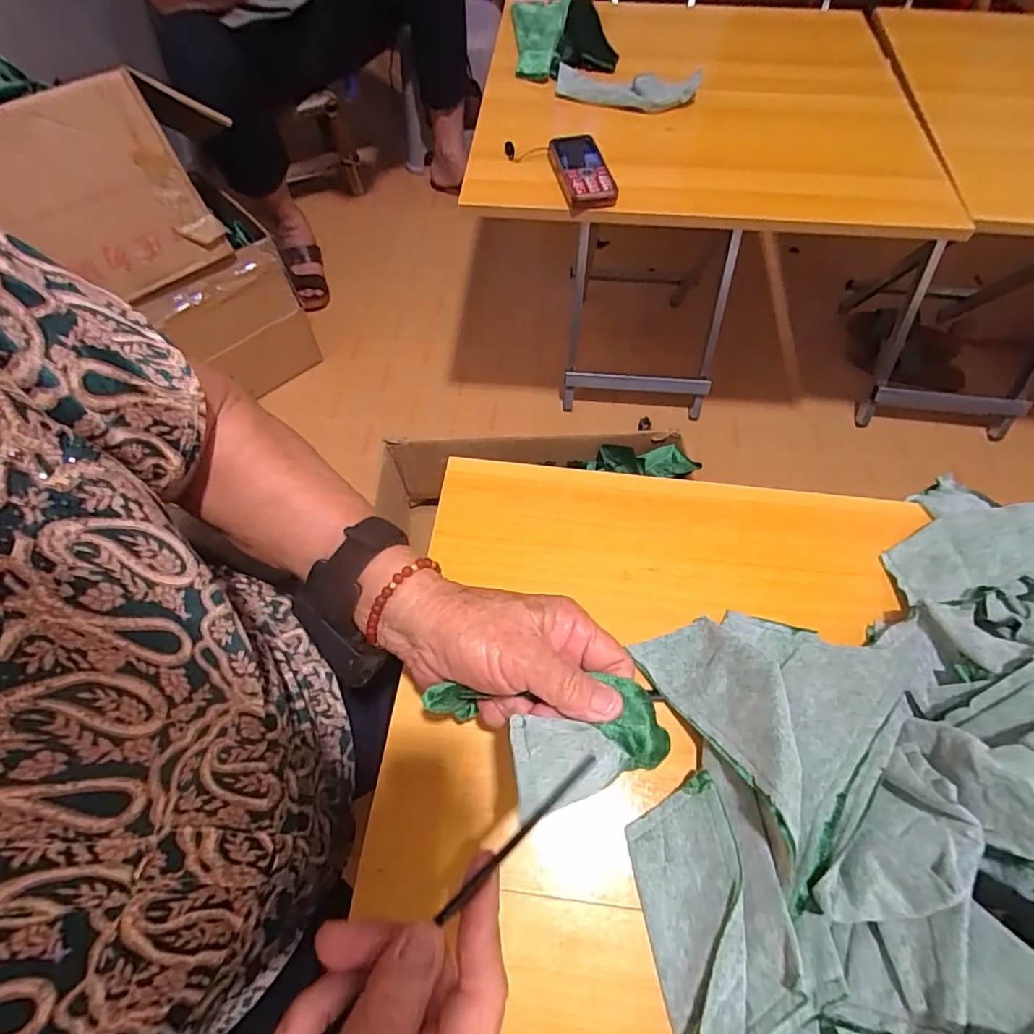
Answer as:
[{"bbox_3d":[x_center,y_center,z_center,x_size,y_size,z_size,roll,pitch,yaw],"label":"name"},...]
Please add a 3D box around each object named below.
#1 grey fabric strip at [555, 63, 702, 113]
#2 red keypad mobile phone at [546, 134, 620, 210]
[{"bbox_3d":[0.140,-0.574,0.717,0.189,0.031,0.065,24,63,12],"label":"grey fabric strip"},{"bbox_3d":[0.076,-0.407,0.630,0.057,0.020,0.126,-8,62,-5],"label":"red keypad mobile phone"}]

